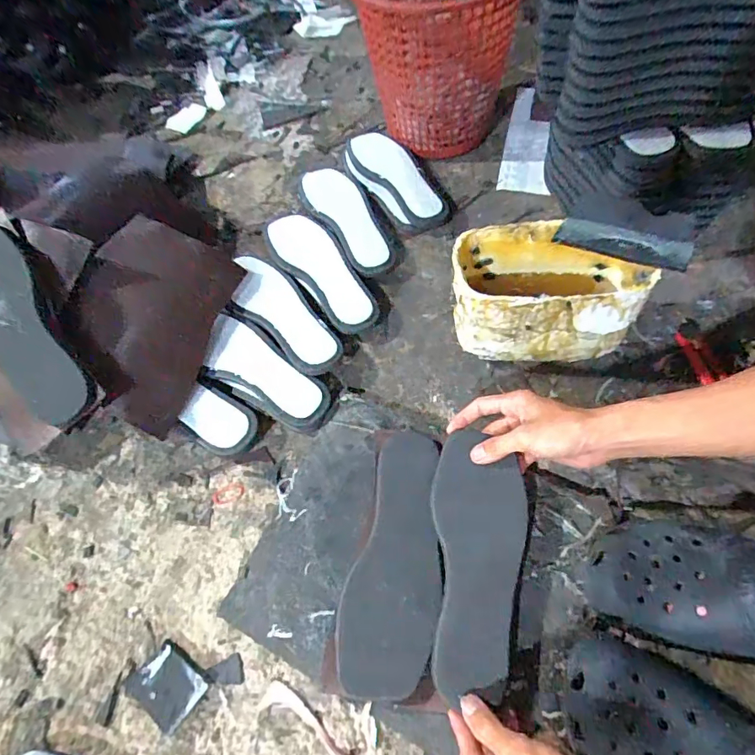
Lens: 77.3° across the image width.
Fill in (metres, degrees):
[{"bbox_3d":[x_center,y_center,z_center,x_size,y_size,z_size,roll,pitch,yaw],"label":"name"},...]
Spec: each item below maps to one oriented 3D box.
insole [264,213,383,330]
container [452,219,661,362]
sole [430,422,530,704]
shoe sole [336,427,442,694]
[{"bbox_3d":[-0.082,-0.154,0.660,0.081,0.019,0.240,-31,65,-14],"label":"insole"},{"bbox_3d":[0.191,-0.089,0.548,0.201,0.127,0.114,2,61,9],"label":"container"},{"bbox_3d":[0.099,0.170,0.458,0.091,0.022,0.232,5,60,5],"label":"sole"},{"bbox_3d":[0.024,0.169,0.460,0.084,0.009,0.240,13,58,5],"label":"shoe sole"}]

